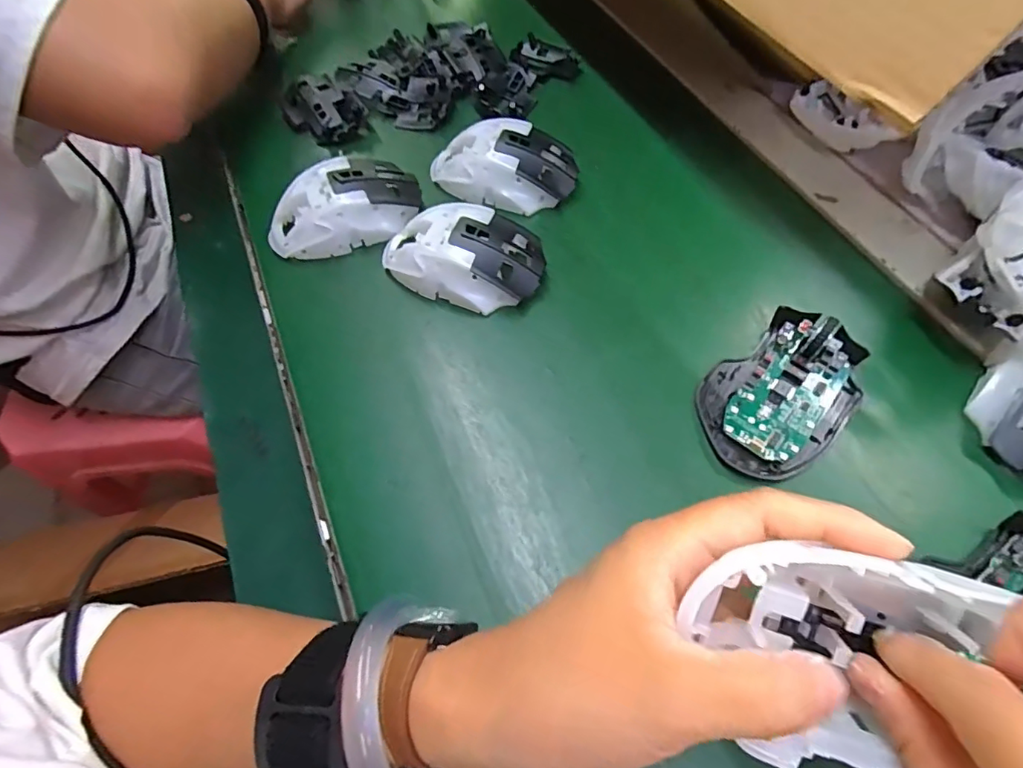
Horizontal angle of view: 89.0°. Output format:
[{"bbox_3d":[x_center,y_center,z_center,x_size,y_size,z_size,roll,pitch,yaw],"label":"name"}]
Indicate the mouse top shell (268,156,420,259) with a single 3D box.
[{"bbox_3d":[-0.123,-0.132,0.377,0.110,0.033,0.061,-28,59,-13],"label":"mouse top shell"}]

